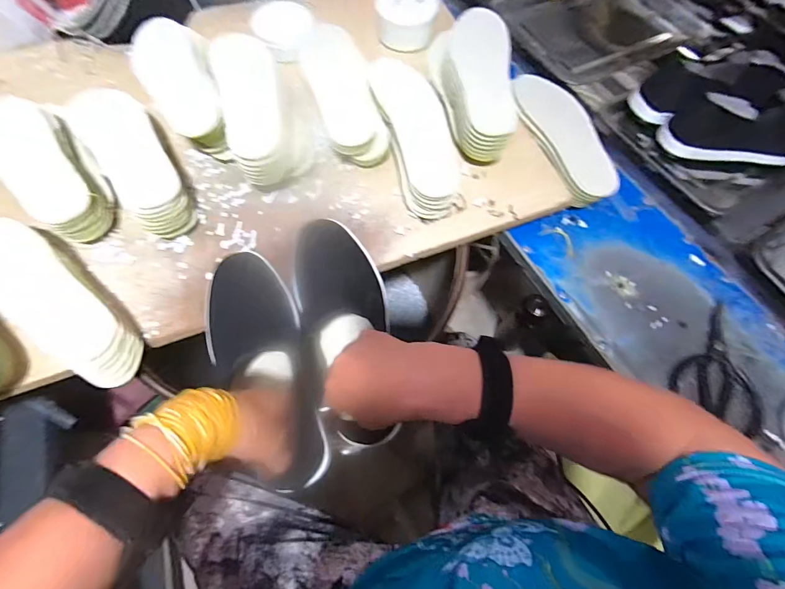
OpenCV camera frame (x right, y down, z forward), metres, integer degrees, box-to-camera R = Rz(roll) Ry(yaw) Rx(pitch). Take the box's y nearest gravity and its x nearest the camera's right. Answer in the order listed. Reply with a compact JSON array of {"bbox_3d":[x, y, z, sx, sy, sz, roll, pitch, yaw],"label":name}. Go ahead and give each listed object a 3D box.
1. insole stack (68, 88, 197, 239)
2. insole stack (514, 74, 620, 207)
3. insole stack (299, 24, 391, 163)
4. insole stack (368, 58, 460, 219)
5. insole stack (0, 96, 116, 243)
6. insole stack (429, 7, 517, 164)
[{"bbox_3d":[-0.350,-0.186,0.507,0.088,0.057,0.255,-34,71,-18],"label":"insole stack"},{"bbox_3d":[0.269,-0.262,0.590,0.095,0.026,0.267,-17,67,-11],"label":"insole stack"},{"bbox_3d":[-0.080,-0.311,0.568,0.095,0.050,0.272,-14,66,-10],"label":"insole stack"},{"bbox_3d":[0.037,-0.241,0.558,0.097,0.053,0.271,-13,66,-9],"label":"insole stack"},{"bbox_3d":[-0.447,-0.166,0.478,0.087,0.056,0.216,-36,86,-18],"label":"insole stack"},{"bbox_3d":[0.120,-0.324,0.568,0.107,0.073,0.273,3,64,-2],"label":"insole stack"}]

